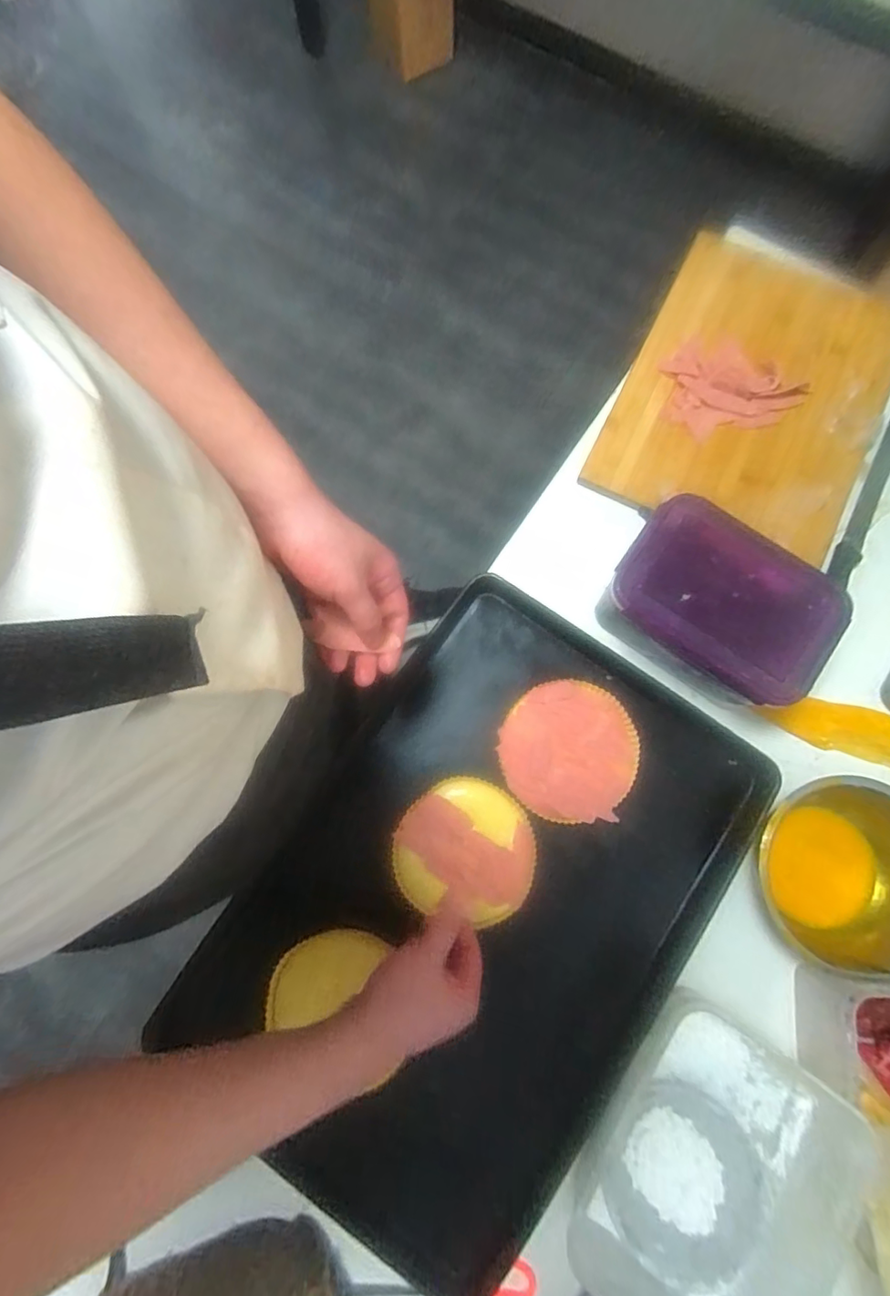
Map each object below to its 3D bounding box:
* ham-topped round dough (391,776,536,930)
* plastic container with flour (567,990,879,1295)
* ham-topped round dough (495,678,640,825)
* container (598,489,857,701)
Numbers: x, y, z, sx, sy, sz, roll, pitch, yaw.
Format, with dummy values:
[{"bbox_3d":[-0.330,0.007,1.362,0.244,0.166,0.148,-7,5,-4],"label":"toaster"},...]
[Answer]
[{"bbox_3d":[0.021,0.209,0.578,0.142,0.012,0.135,0,79,1],"label":"ham-topped round dough"},{"bbox_3d":[0.217,0.441,0.479,0.168,0.130,0.223,35,81,7],"label":"plastic container with flour"},{"bbox_3d":[0.133,0.110,0.601,0.142,0.026,0.145,0,79,1],"label":"ham-topped round dough"},{"bbox_3d":[0.281,-0.043,0.587,0.207,0.103,0.150,35,81,7],"label":"container"}]

